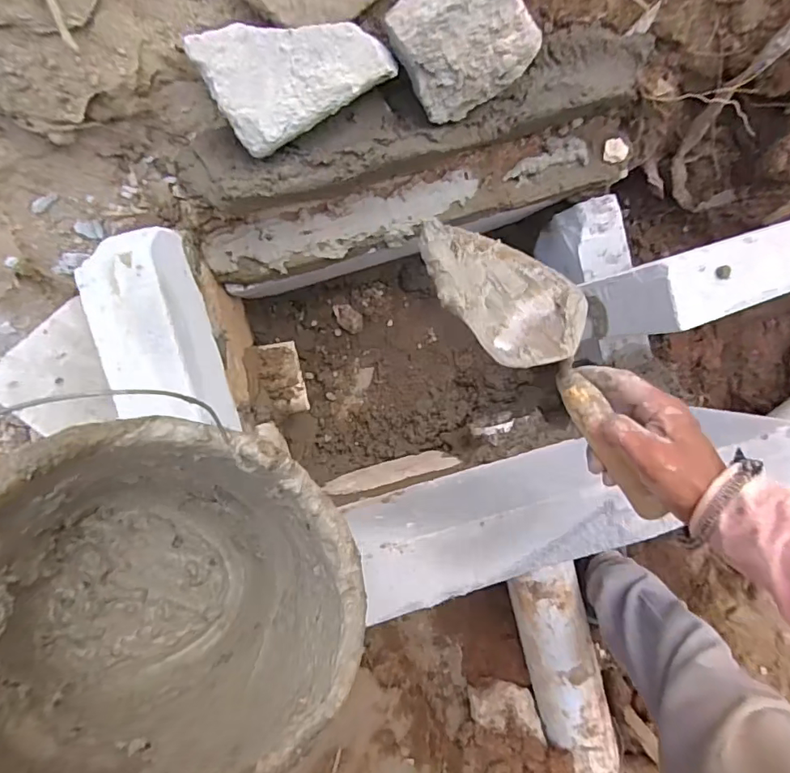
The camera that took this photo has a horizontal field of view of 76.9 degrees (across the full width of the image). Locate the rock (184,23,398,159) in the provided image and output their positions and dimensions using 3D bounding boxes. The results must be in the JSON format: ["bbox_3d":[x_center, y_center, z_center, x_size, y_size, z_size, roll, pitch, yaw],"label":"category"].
[{"bbox_3d":[-0.111,-0.366,0.566,0.203,0.045,0.122,-26,115,5],"label":"rock"}]

